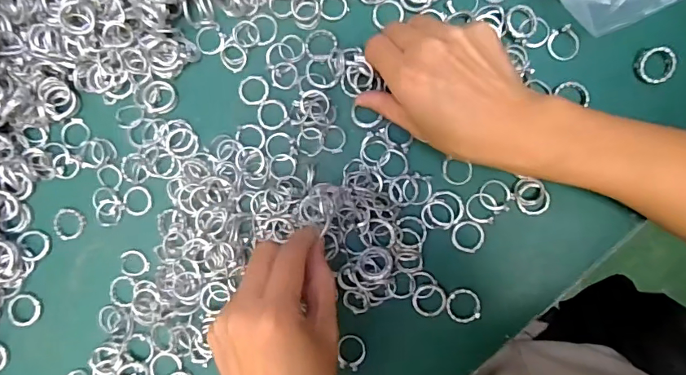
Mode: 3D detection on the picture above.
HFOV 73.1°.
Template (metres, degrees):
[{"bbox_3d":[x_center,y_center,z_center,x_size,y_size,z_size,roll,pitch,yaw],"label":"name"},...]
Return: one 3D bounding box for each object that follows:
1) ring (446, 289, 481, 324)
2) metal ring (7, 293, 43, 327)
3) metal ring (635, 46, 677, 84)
[{"bbox_3d":[0.086,0.085,0.330,0.024,0.005,0.024,0,91,4],"label":"ring"},{"bbox_3d":[-0.250,0.096,0.361,0.024,0.004,0.026,0,91,4],"label":"metal ring"},{"bbox_3d":[0.213,-0.083,0.314,0.026,0.004,0.023,-7,91,5],"label":"metal ring"}]

